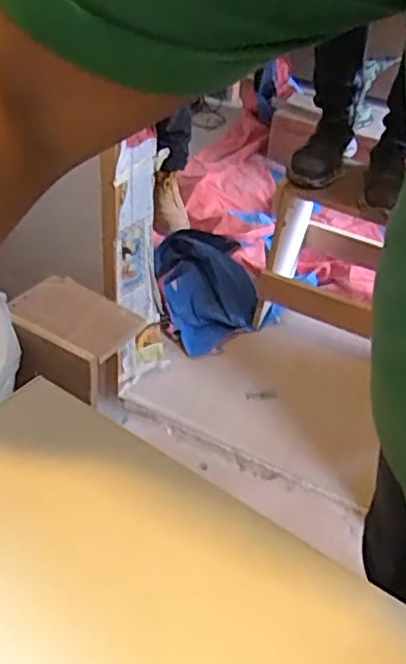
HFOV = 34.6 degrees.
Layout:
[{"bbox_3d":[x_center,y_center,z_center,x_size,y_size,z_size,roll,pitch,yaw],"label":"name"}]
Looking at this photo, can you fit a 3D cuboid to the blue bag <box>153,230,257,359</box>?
[{"bbox_3d":[0.008,-0.130,1.844,0.284,0.116,0.415,2,39,-5],"label":"blue bag"}]

